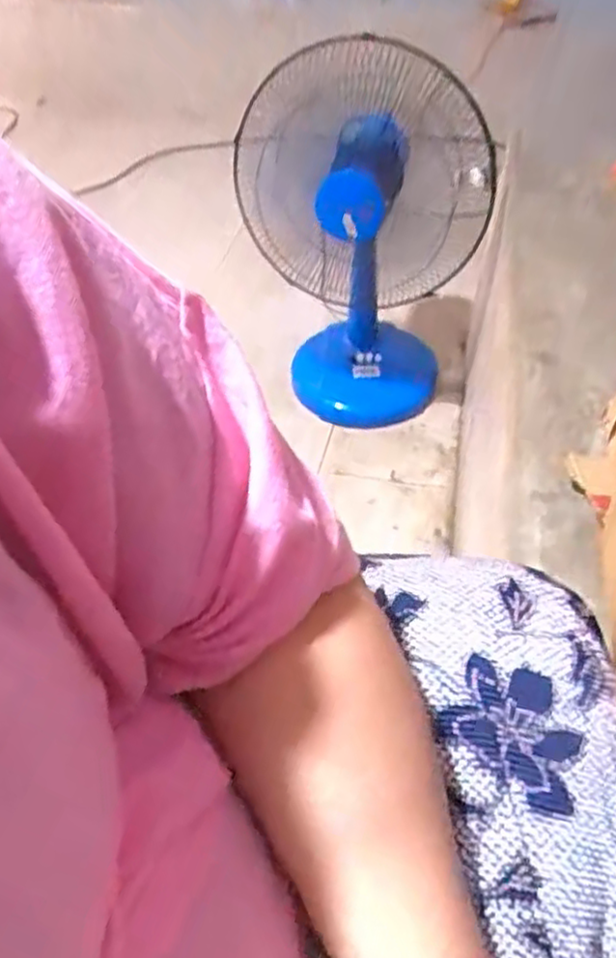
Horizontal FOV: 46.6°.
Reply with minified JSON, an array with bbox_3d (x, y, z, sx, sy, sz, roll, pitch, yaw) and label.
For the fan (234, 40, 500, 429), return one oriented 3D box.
[{"bbox_3d":[0.085,-0.387,1.203,0.379,0.577,0.255,4,47,5],"label":"fan"}]

